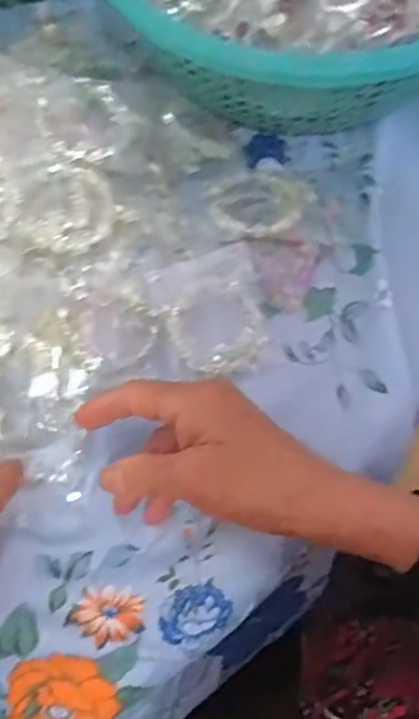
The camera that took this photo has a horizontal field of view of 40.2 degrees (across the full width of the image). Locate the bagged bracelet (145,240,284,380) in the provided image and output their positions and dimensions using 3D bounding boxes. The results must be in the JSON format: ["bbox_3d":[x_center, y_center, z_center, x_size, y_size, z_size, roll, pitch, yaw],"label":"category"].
[{"bbox_3d":[0.003,-0.029,0.358,0.064,0.016,0.079,-17,70,-4],"label":"bagged bracelet"}]

